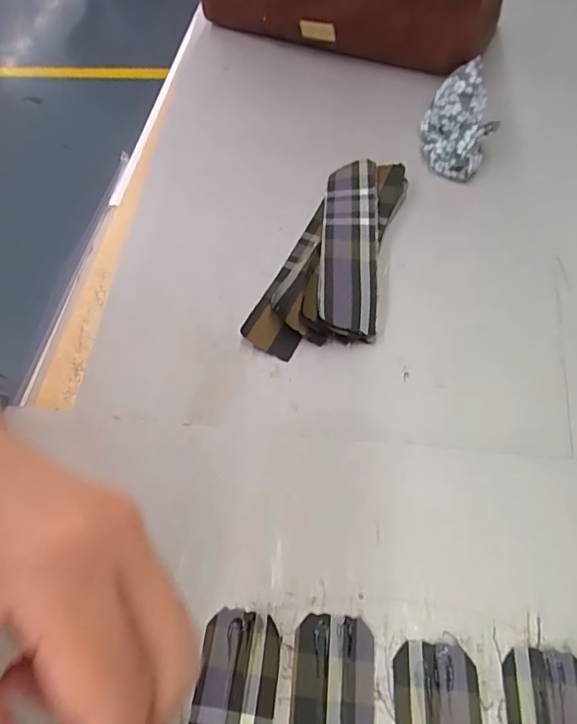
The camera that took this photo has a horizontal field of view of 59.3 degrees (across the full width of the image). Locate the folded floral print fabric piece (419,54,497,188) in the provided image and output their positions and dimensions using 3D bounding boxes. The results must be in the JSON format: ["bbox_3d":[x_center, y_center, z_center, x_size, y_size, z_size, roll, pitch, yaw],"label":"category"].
[{"bbox_3d":[0.115,-0.163,0.347,0.047,0.021,0.074,15,100,21],"label":"folded floral print fabric piece"}]

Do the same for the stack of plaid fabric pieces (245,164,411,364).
[{"bbox_3d":[0.032,-0.067,0.307,0.064,0.017,0.154,18,60,12],"label":"stack of plaid fabric pieces"}]

